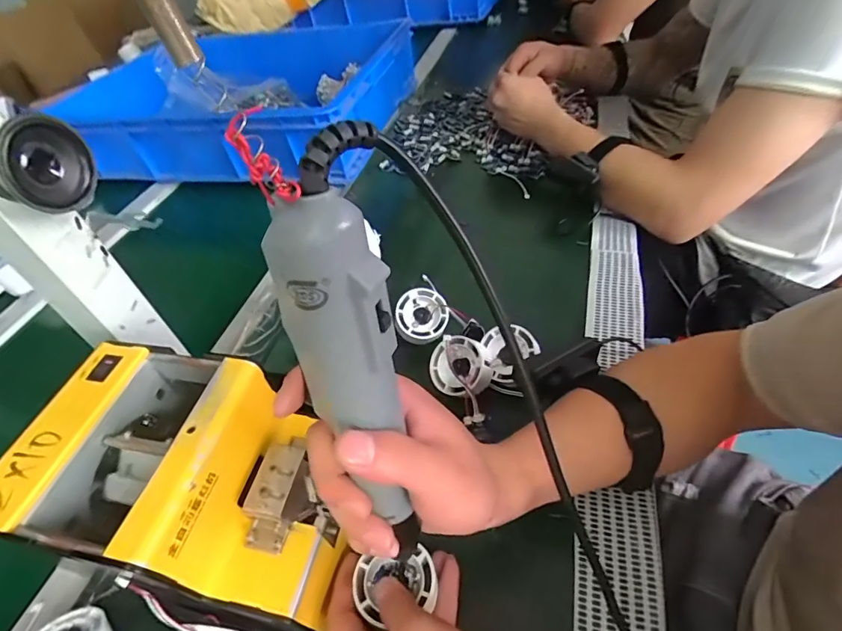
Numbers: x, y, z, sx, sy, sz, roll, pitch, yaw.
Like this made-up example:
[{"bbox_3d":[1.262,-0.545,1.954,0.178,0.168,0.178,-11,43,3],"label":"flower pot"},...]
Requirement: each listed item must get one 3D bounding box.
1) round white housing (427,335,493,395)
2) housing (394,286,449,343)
[{"bbox_3d":[0.036,0.048,0.412,0.054,0.026,0.053,-8,75,24],"label":"round white housing"},{"bbox_3d":[0.001,0.002,0.465,0.054,0.017,0.055,-1,73,3],"label":"housing"}]

